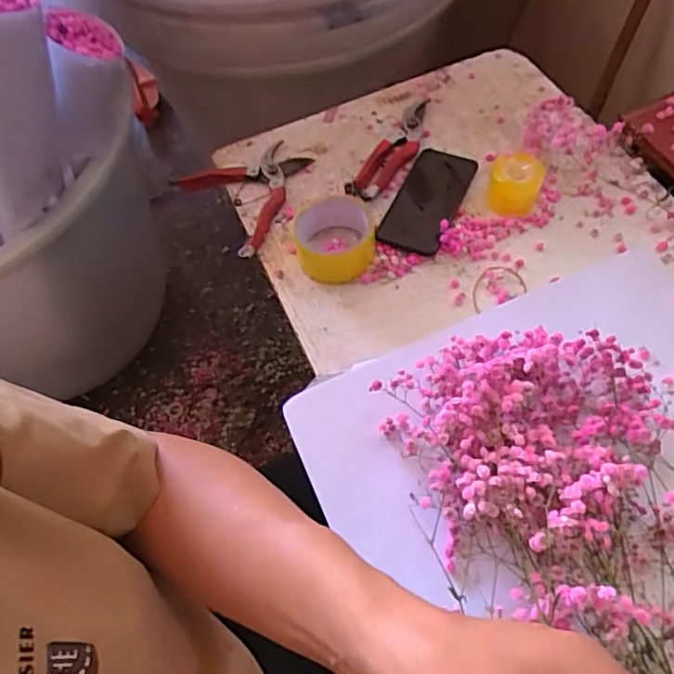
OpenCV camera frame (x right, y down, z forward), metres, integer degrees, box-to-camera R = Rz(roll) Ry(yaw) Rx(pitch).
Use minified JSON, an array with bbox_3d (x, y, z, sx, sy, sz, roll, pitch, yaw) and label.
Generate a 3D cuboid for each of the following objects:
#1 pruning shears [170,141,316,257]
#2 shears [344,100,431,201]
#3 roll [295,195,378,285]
[{"bbox_3d":[-0.100,-0.189,0.711,0.153,0.020,0.172,-37,64,-16],"label":"pruning shears"},{"bbox_3d":[0.079,-0.249,0.729,0.055,0.017,0.199,22,64,16],"label":"shears"},{"bbox_3d":[-0.002,-0.110,0.641,0.090,0.043,0.086,-1,59,2],"label":"roll"}]

